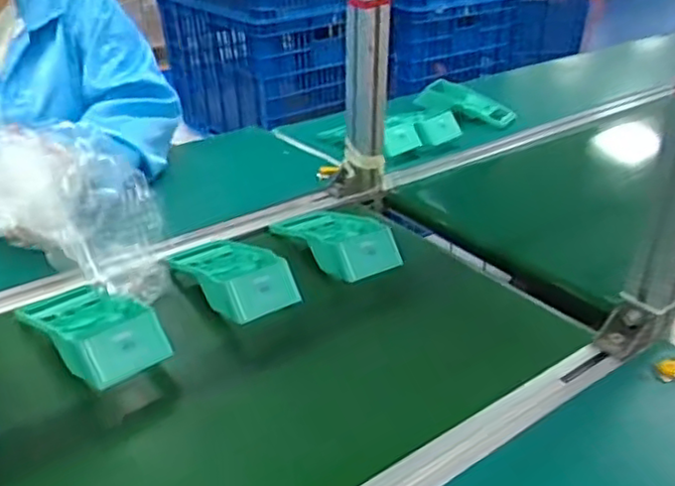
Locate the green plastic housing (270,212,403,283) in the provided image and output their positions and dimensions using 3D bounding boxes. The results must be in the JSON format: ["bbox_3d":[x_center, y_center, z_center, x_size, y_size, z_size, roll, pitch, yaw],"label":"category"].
[{"bbox_3d":[-0.008,-0.005,0.828,0.100,0.043,0.192,-16,28,-26],"label":"green plastic housing"}]

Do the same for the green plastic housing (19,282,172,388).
[{"bbox_3d":[-0.237,0.084,0.661,0.092,0.047,0.174,-26,39,-37],"label":"green plastic housing"}]

